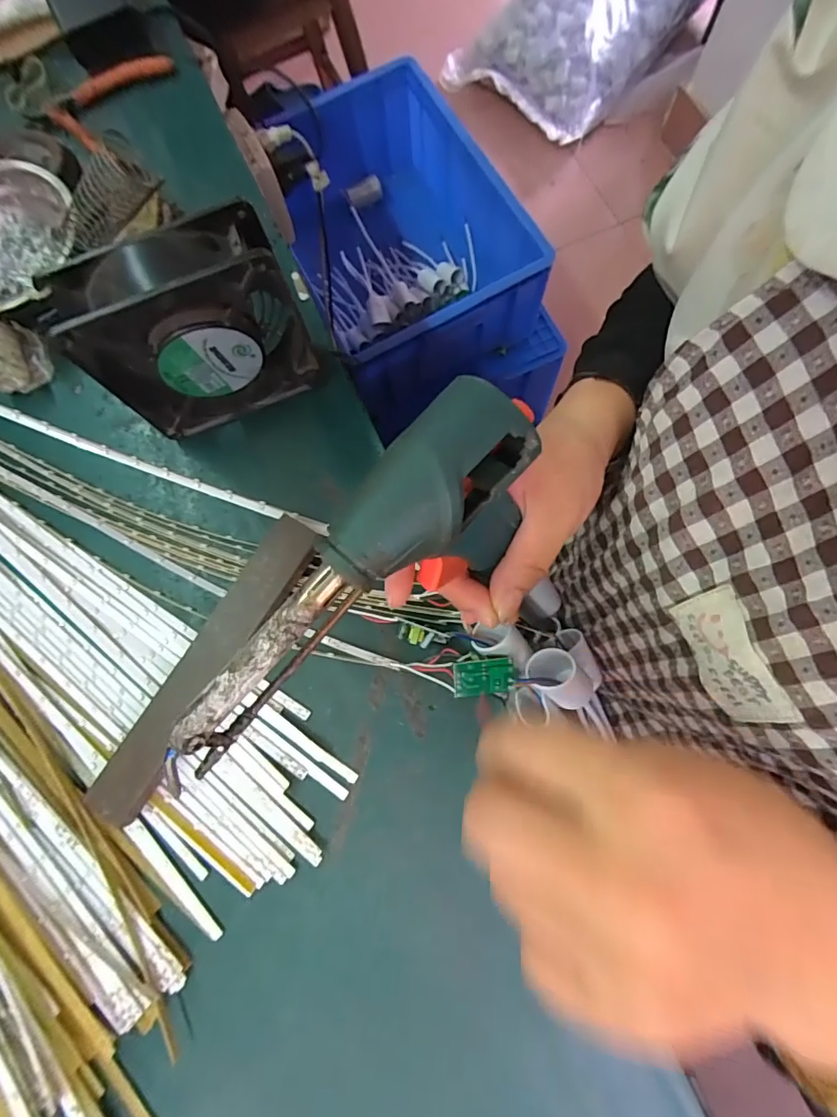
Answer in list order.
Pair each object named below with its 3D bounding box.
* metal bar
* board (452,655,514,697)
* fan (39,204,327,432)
[{"bbox_3d":[-0.129,0.063,0.310,0.033,0.024,0.203,32,80,8],"label":"metal bar"},{"bbox_3d":[0.037,0.067,0.286,0.034,0.006,0.020,-4,92,-7],"label":"board"},{"bbox_3d":[-0.131,-0.134,0.306,0.115,0.122,0.044,-21,78,-4],"label":"fan"}]

